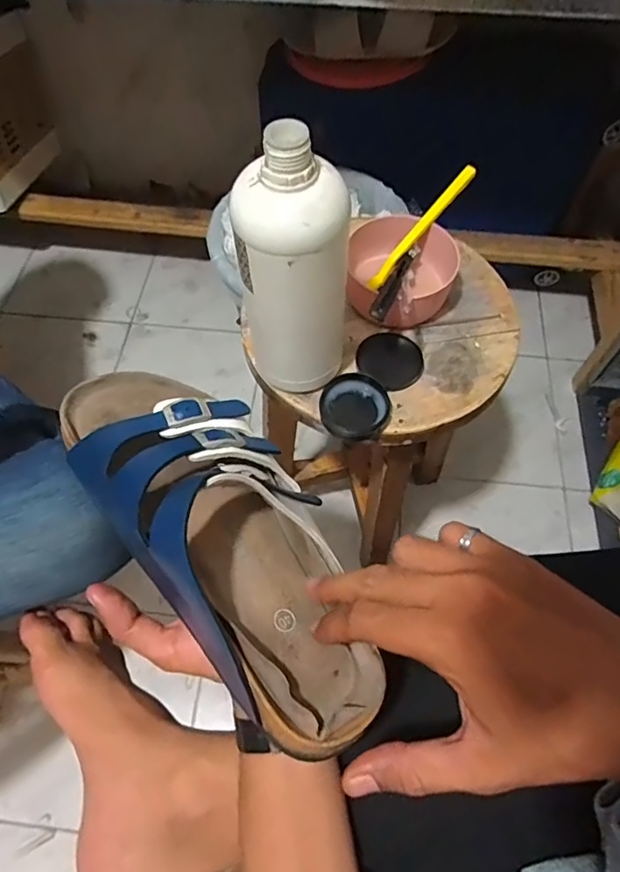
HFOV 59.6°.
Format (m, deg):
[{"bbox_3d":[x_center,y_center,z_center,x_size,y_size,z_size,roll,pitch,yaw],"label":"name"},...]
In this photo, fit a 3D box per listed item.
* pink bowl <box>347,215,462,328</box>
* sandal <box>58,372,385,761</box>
[{"bbox_3d":[0.089,-0.167,0.554,0.116,0.048,0.112,20,63,11],"label":"pink bowl"},{"bbox_3d":[-0.052,0.046,0.310,0.105,0.068,0.255,-33,69,-16],"label":"sandal"}]

